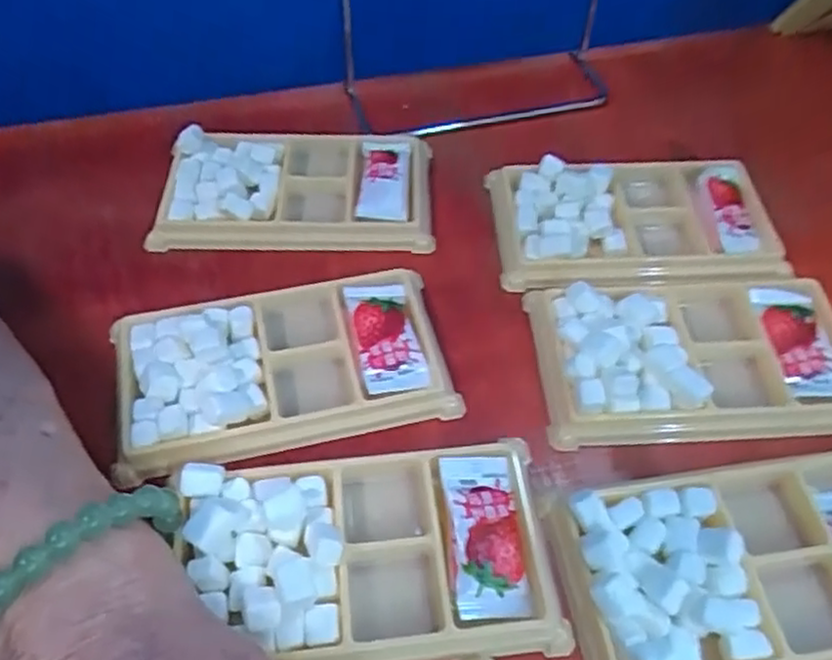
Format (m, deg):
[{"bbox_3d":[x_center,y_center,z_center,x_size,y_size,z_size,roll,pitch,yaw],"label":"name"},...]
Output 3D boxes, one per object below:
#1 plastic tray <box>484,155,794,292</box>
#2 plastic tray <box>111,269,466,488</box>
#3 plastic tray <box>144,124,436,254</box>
[{"bbox_3d":[0.109,-0.054,0.354,0.135,0.017,0.082,-3,53,-3],"label":"plastic tray"},{"bbox_3d":[-0.057,0.013,0.301,0.133,0.021,0.075,-12,54,-10],"label":"plastic tray"},{"bbox_3d":[-0.061,-0.074,0.370,0.134,0.022,0.078,-1,53,-2],"label":"plastic tray"}]

